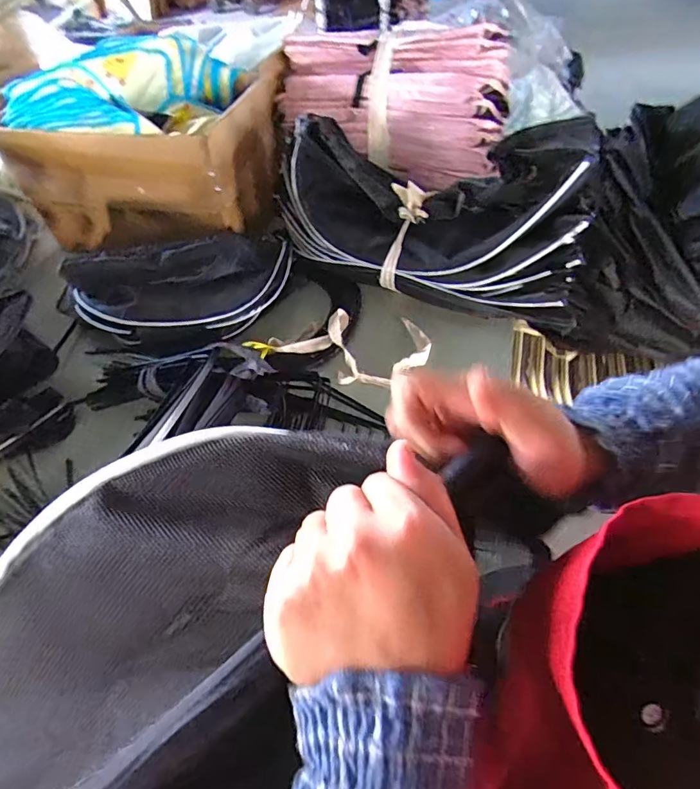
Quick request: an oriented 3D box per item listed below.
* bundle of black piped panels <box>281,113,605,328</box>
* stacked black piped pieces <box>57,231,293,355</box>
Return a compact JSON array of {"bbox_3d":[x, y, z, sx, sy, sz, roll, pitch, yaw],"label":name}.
[{"bbox_3d":[0.126,-0.356,0.923,0.656,0.282,0.203,16,55,16],"label":"bundle of black piped panels"},{"bbox_3d":[-0.321,-0.196,0.919,0.455,0.172,0.136,-16,52,-8],"label":"stacked black piped pieces"}]

